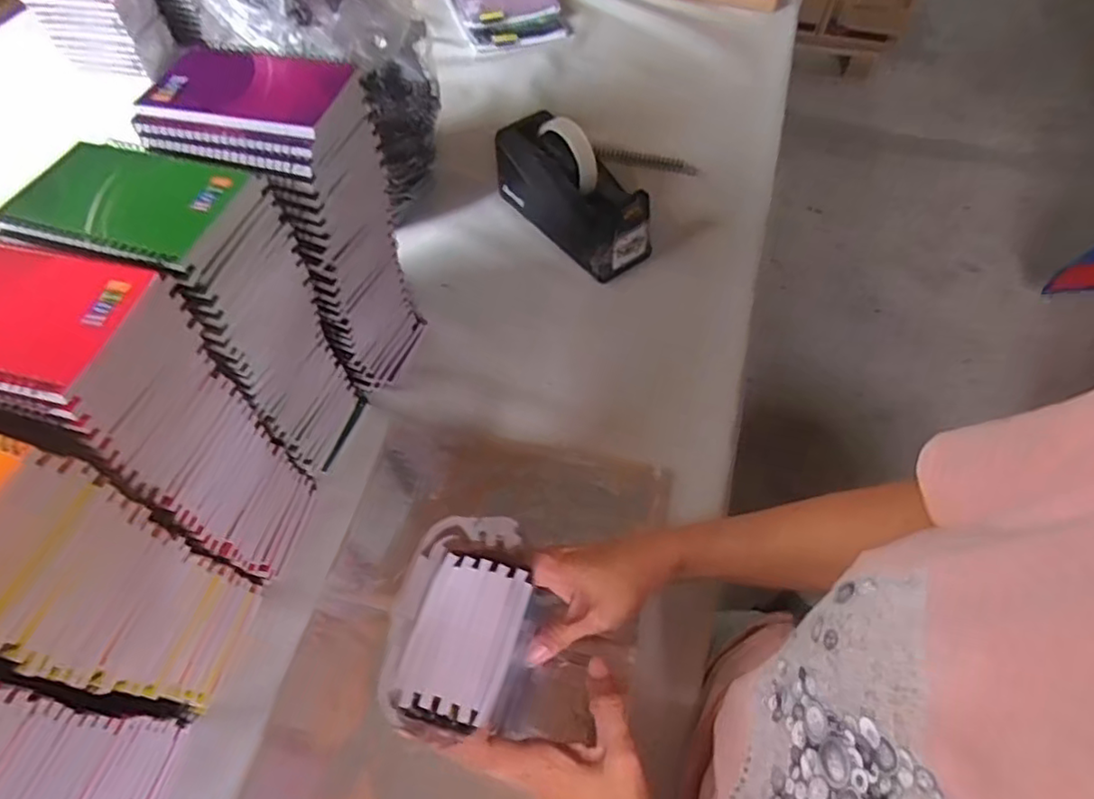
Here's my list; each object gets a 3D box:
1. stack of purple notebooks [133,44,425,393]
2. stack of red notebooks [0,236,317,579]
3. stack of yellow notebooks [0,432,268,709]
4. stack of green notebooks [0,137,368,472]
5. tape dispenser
[{"bbox_3d":[-0.203,-0.132,0.524,0.125,0.276,0.108,21,58,12],"label":"stack of purple notebooks"},{"bbox_3d":[-0.274,0.027,0.420,0.130,0.264,0.092,15,57,8],"label":"stack of red notebooks"},{"bbox_3d":[-0.305,0.111,0.374,0.136,0.259,0.093,11,57,5],"label":"stack of yellow notebooks"},{"bbox_3d":[-0.252,-0.054,0.475,0.136,0.258,0.101,16,58,9],"label":"stack of green notebooks"},{"bbox_3d":[0.028,-0.235,0.695,0.073,0.120,0.195,-32,63,-21],"label":"tape dispenser"}]

